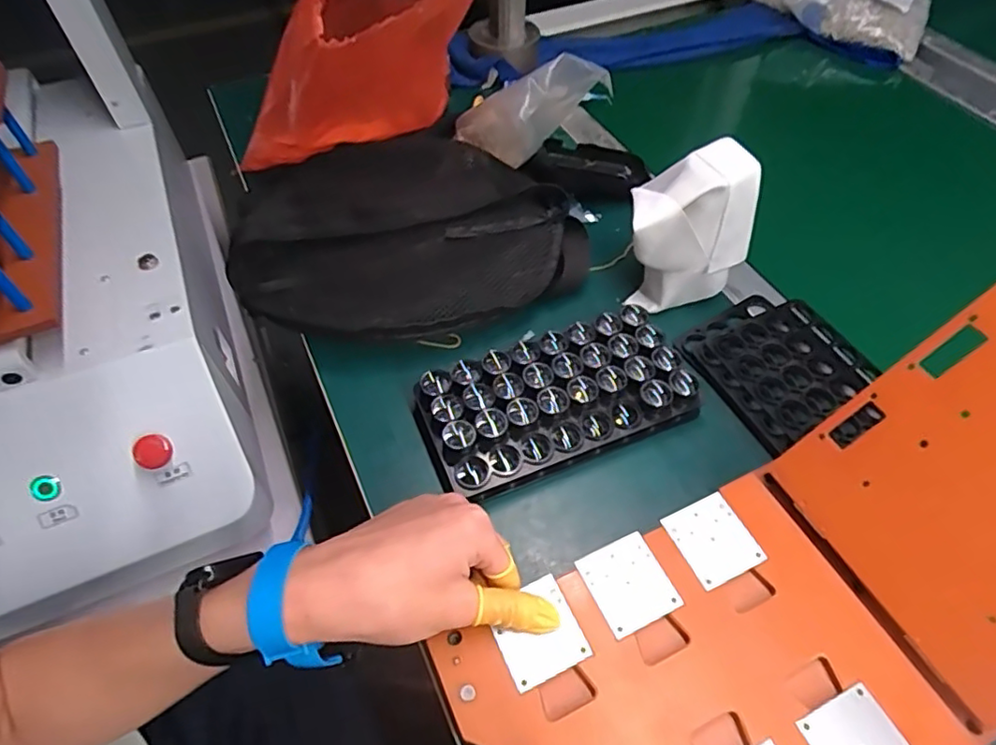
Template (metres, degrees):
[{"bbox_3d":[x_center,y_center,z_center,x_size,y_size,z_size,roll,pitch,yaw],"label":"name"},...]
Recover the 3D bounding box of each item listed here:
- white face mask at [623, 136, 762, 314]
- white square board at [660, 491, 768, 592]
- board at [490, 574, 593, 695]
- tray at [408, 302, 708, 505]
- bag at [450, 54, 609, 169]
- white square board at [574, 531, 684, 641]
[{"bbox_3d":[0.152,-0.115,0.486,0.101,0.122,0.069,-7,54,-4],"label":"white face mask"},{"bbox_3d":[0.130,0.100,0.358,0.045,0.005,0.047,-23,56,-15],"label":"white square board"},{"bbox_3d":[0.022,0.143,0.328,0.044,0.005,0.047,-22,56,-14],"label":"board"},{"bbox_3d":[0.042,0.019,0.439,0.194,0.031,0.097,-17,55,-11],"label":"tray"},{"bbox_3d":[0.022,-0.240,0.571,0.169,0.070,0.094,-6,38,51],"label":"bag"},{"bbox_3d":[0.075,0.122,0.343,0.044,0.004,0.047,-22,56,-15],"label":"white square board"}]

